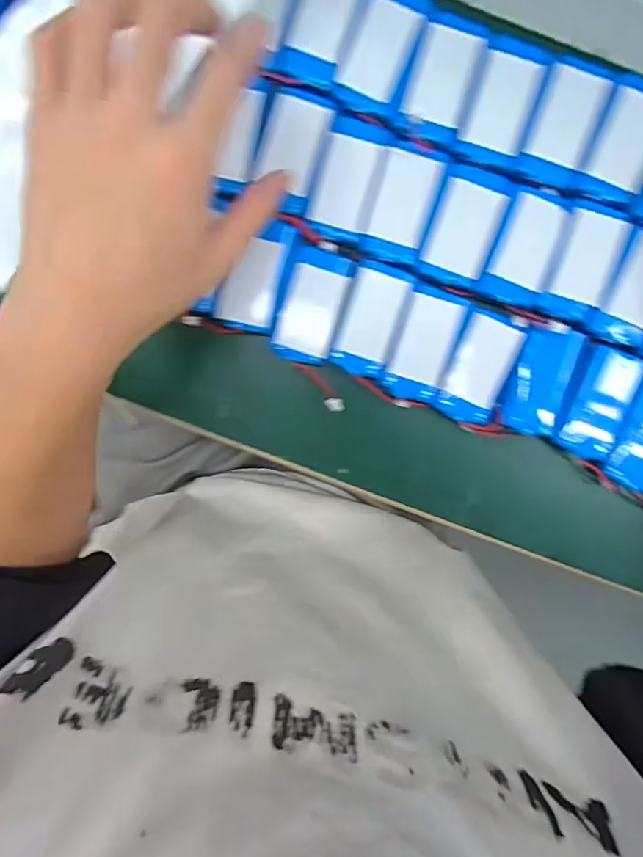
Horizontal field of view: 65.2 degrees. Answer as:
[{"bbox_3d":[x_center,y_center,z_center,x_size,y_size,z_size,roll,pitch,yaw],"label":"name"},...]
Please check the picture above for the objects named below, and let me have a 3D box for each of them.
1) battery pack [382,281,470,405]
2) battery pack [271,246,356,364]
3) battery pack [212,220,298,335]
[{"bbox_3d":[0.063,-0.051,0.308,0.037,0.009,0.069,19,98,-2],"label":"battery pack"},{"bbox_3d":[-0.006,-0.075,0.307,0.038,0.010,0.068,16,98,-2],"label":"battery pack"},{"bbox_3d":[-0.041,-0.093,0.306,0.036,0.005,0.067,15,98,-2],"label":"battery pack"}]

